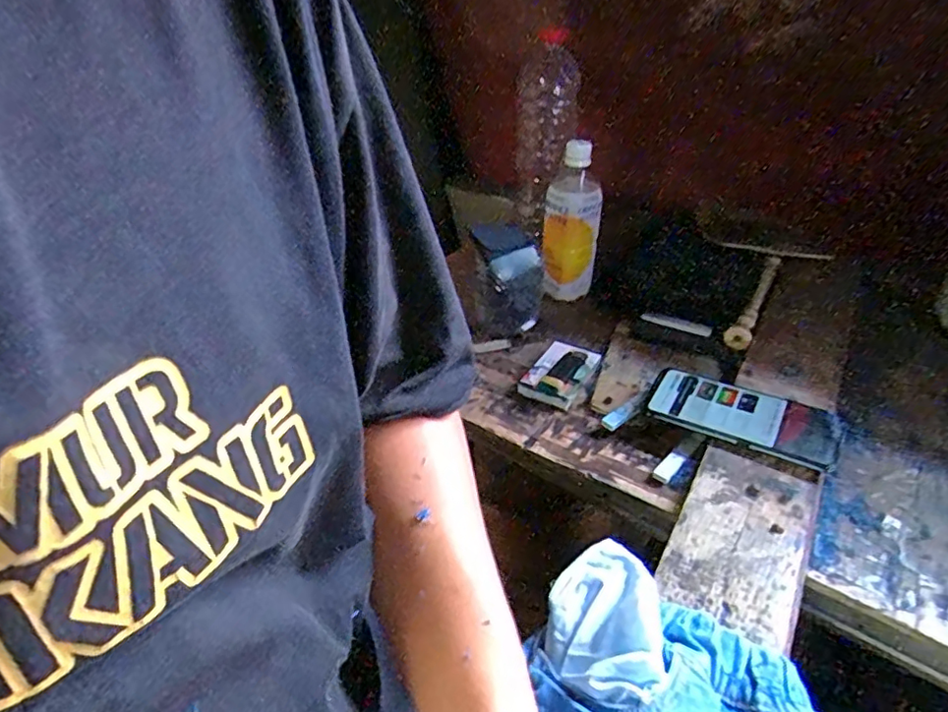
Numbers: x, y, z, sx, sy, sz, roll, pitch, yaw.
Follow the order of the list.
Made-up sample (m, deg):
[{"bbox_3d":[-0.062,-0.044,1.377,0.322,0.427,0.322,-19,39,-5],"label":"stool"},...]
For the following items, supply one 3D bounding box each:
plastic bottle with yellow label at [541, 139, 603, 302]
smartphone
[{"bbox_3d":[0.128,-0.178,0.753,0.073,0.201,0.072,1,35,9],"label":"plastic bottle with yellow label"},{"bbox_3d":[0.254,0.056,0.539,0.162,0.015,0.072,21,51,29],"label":"smartphone"}]

